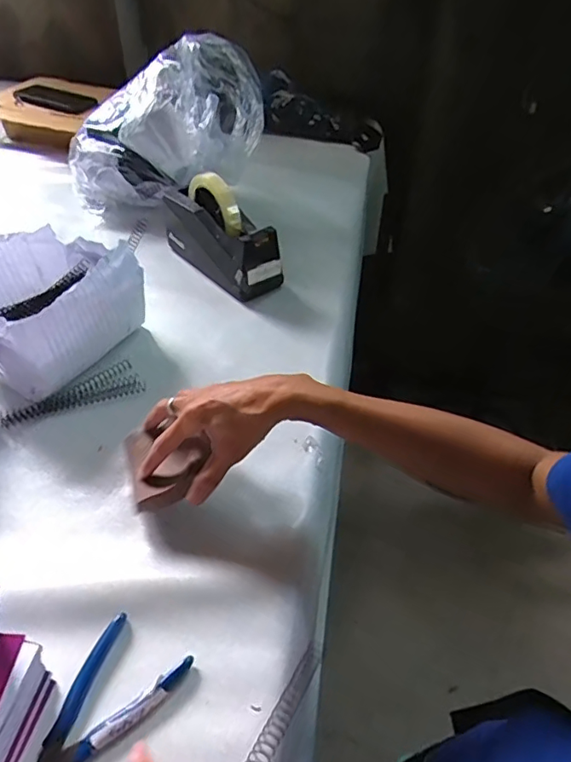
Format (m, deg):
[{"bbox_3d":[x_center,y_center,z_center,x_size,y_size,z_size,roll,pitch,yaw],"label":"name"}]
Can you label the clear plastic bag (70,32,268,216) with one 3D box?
[{"bbox_3d":[-0.200,-0.405,0.835,0.307,0.230,0.187,11,44,10],"label":"clear plastic bag"}]

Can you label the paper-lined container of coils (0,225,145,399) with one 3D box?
[{"bbox_3d":[-0.287,-0.096,0.593,0.189,0.129,0.176,25,48,23],"label":"paper-lined container of coils"}]

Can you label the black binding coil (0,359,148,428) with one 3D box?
[{"bbox_3d":[-0.234,0.018,0.571,0.146,0.010,0.048,-23,49,-24],"label":"black binding coil"}]

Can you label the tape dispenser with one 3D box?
[{"bbox_3d":[-0.091,-0.212,0.731,0.071,0.122,0.194,-31,52,-30],"label":"tape dispenser"}]

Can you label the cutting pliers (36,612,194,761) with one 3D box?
[{"bbox_3d":[-0.131,0.227,0.355,0.069,0.011,0.118,25,48,23],"label":"cutting pliers"}]

